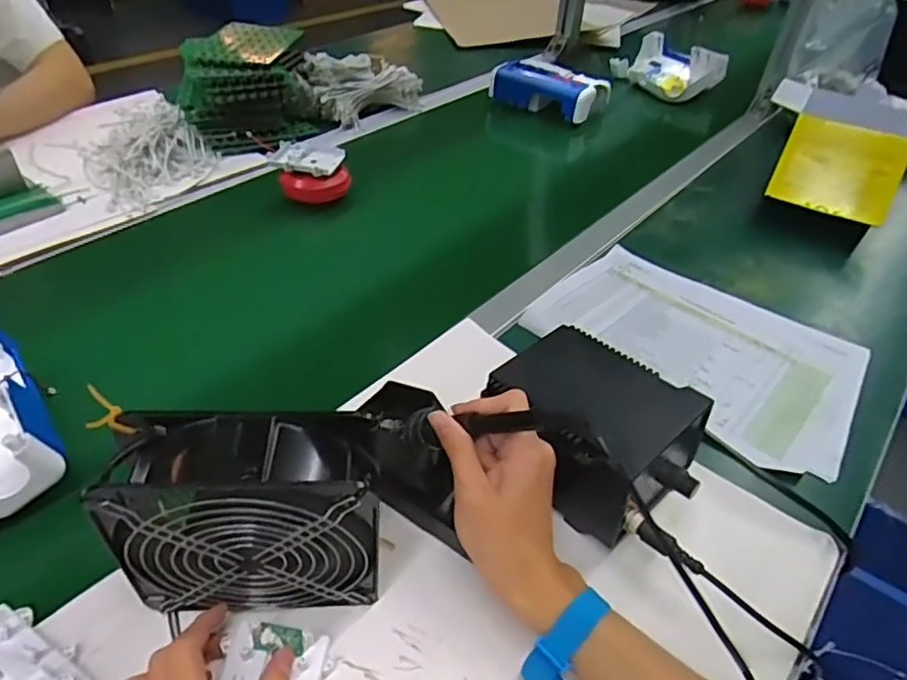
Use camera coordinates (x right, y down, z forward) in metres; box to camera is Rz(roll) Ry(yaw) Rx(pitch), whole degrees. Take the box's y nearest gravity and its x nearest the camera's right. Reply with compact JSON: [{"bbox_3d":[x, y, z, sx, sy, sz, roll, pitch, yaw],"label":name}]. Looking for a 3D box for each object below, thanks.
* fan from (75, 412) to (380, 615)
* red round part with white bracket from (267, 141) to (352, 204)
[{"bbox_3d":[-0.123,0.113,0.383,0.146,0.150,0.063,-1,42,-7],"label":"fan"},{"bbox_3d":[-0.192,-0.226,0.826,0.098,0.047,0.084,-8,44,-14],"label":"red round part with white bracket"}]

